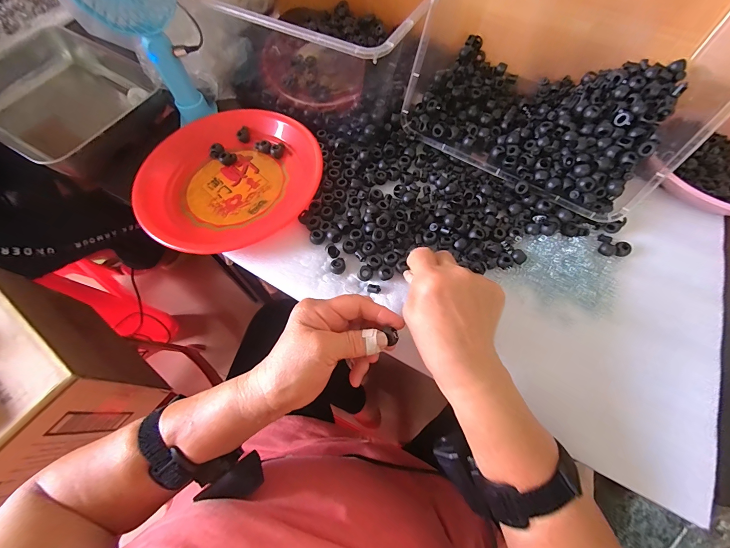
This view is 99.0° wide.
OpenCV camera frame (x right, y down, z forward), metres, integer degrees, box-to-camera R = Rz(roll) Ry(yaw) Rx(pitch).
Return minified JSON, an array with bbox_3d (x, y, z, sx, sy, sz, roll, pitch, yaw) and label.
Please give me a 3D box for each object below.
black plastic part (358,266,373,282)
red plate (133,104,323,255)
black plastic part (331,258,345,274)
[{"bbox_3d":[0.001,0.000,0.356,0.017,0.013,0.015,-29,70,-12],"label":"black plastic part"},{"bbox_3d":[-0.180,-0.141,0.413,0.225,0.041,0.245,0,66,-1],"label":"red plate"},{"bbox_3d":[-0.031,-0.009,0.360,0.017,0.012,0.017,0,66,-1],"label":"black plastic part"}]

